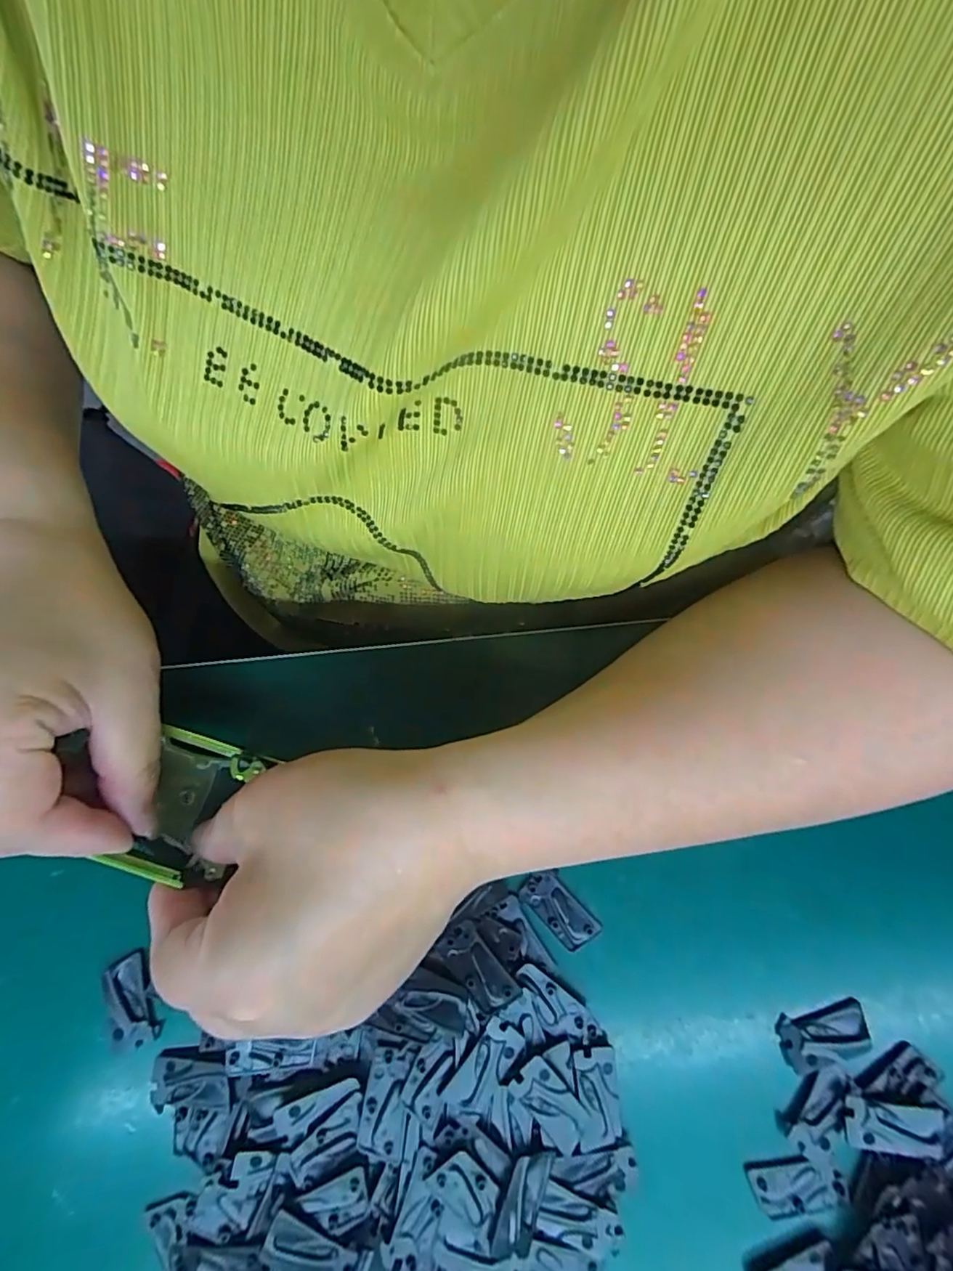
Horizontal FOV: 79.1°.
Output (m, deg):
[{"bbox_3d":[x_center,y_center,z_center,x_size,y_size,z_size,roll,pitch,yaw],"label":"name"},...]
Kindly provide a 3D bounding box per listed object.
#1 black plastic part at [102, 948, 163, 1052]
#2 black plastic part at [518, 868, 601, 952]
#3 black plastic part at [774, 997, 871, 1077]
[{"bbox_3d":[-0.140,0.148,0.233,0.018,0.005,0.034,-18,78,-3],"label":"black plastic part"},{"bbox_3d":[0.035,0.114,0.240,0.017,0.004,0.035,-44,80,-8],"label":"black plastic part"},{"bbox_3d":[0.137,0.157,0.227,0.034,0.006,0.019,-15,78,-2],"label":"black plastic part"}]

